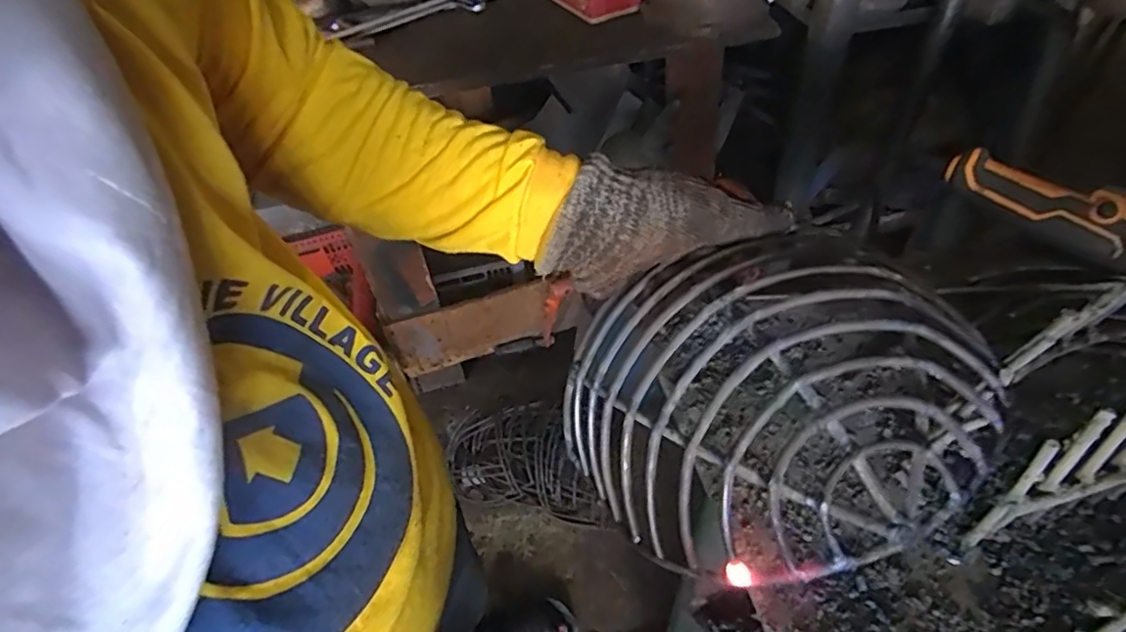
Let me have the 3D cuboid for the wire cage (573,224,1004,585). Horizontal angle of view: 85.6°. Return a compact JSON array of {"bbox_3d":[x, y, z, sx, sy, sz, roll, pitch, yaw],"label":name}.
[{"bbox_3d":[0.100,0.046,0.332,0.168,0.123,0.199,-31,51,-21],"label":"wire cage"}]

